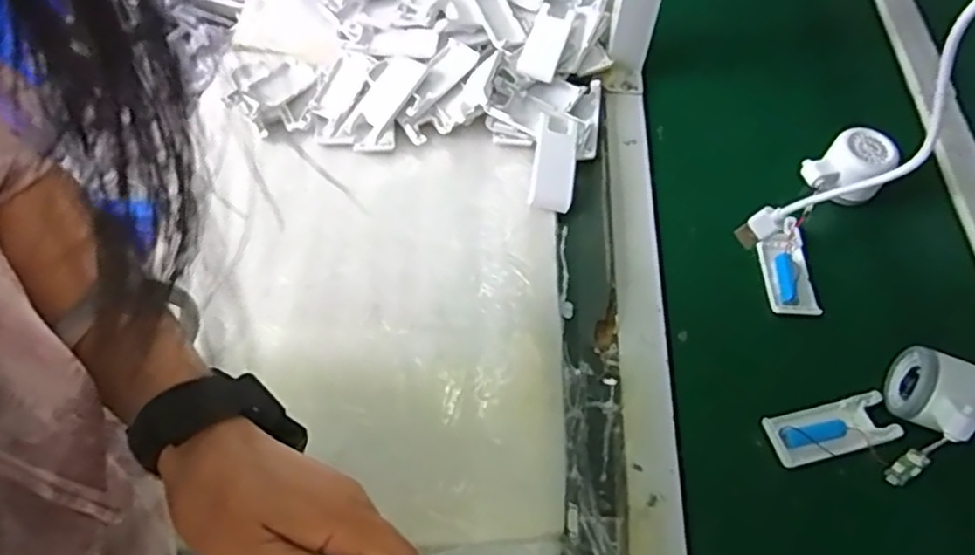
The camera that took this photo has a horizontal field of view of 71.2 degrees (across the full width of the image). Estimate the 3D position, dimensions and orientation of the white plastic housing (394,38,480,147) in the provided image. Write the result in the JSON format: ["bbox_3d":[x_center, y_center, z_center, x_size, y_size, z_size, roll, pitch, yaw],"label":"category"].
[{"bbox_3d":[-0.053,-0.190,0.696,0.039,0.017,0.124,32,71,-1],"label":"white plastic housing"}]

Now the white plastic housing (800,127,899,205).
[{"bbox_3d":[0.350,-0.106,0.661,0.065,0.057,0.061,2,57,-3],"label":"white plastic housing"}]

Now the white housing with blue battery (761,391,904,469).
[{"bbox_3d":[0.274,0.119,0.536,0.105,0.018,0.042,-11,59,-11],"label":"white housing with blue battery"}]

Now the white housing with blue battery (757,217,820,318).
[{"bbox_3d":[0.274,-0.010,0.624,0.045,0.015,0.094,2,57,-3],"label":"white housing with blue battery"}]

